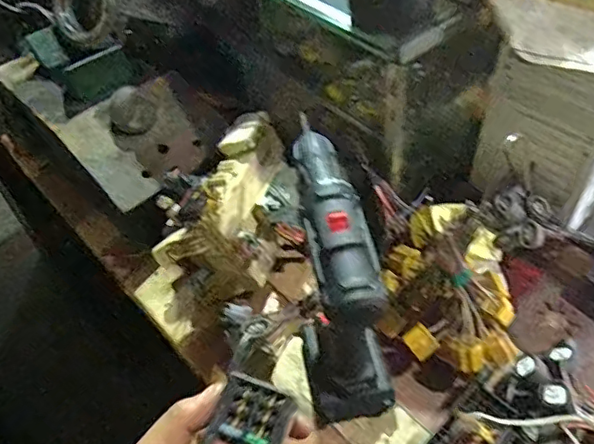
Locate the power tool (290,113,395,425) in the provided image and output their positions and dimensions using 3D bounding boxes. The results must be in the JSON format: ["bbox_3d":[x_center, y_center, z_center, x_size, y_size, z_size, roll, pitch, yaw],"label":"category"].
[{"bbox_3d":[0.039,0.046,0.519,0.072,0.203,0.199,-7,47,-1],"label":"power tool"}]

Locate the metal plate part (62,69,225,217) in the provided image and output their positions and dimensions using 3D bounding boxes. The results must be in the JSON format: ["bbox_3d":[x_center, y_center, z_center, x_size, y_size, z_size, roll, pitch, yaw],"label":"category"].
[{"bbox_3d":[-0.186,-0.111,0.697,0.168,0.024,0.141,-38,79,-18],"label":"metal plate part"}]

